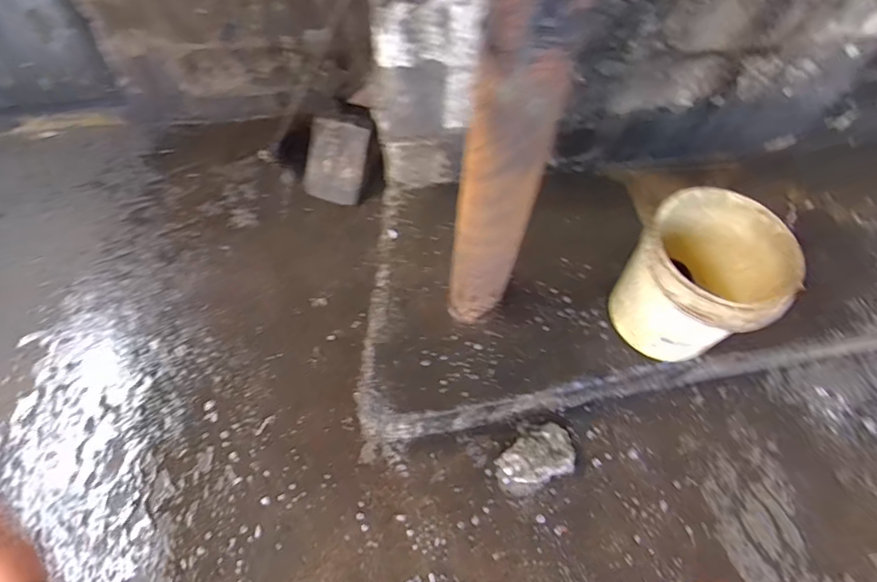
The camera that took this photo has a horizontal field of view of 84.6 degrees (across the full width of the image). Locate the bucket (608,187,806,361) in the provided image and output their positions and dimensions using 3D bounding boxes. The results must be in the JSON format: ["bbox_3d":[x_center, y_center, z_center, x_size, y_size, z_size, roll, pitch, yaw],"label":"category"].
[{"bbox_3d":[0.634,-0.007,1.204,0.320,0.360,0.303,1,60,-2],"label":"bucket"}]

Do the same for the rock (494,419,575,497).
[{"bbox_3d":[0.267,0.452,1.308,0.226,0.070,0.135,-20,63,-14],"label":"rock"}]

